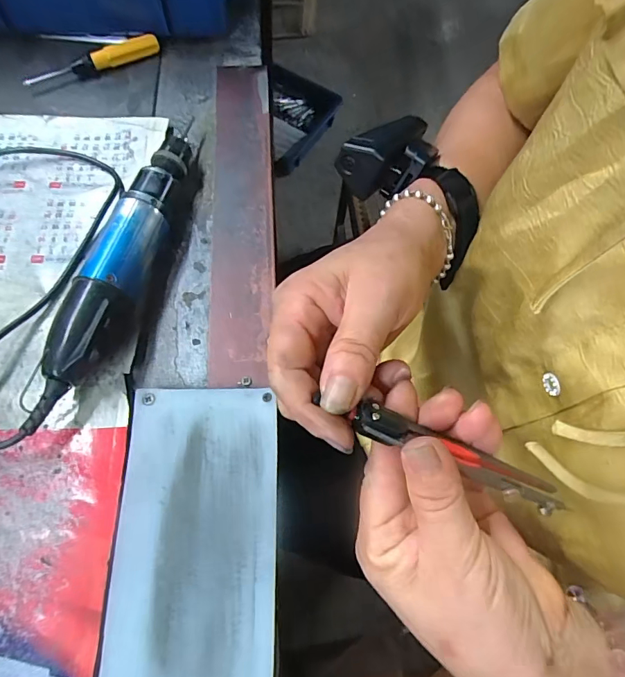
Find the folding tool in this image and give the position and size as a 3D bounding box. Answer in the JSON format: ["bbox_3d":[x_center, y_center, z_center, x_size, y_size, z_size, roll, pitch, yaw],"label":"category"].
[{"bbox_3d":[0.066,0.054,0.196,0.104,0.012,0.018,24,68,-9],"label":"folding tool"}]

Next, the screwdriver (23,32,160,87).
[{"bbox_3d":[-0.204,-0.259,0.403,0.124,0.017,0.013,-25,71,-12],"label":"screwdriver"}]

